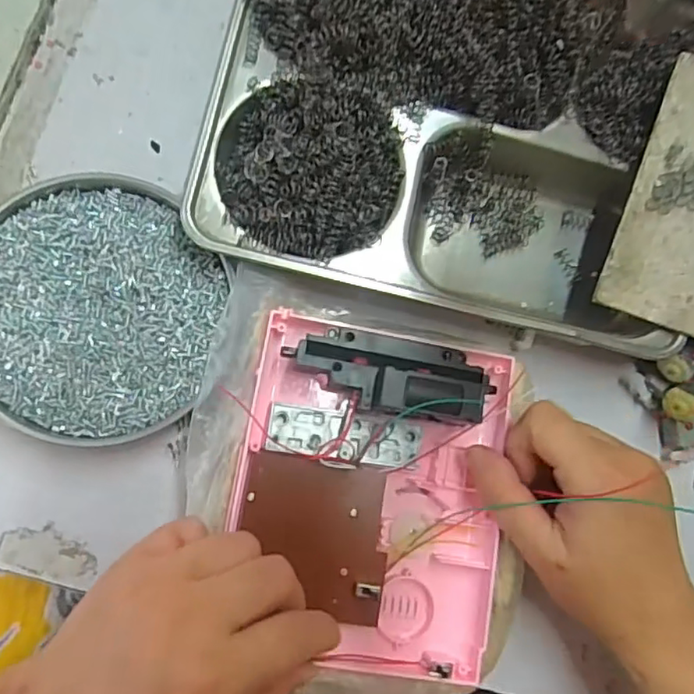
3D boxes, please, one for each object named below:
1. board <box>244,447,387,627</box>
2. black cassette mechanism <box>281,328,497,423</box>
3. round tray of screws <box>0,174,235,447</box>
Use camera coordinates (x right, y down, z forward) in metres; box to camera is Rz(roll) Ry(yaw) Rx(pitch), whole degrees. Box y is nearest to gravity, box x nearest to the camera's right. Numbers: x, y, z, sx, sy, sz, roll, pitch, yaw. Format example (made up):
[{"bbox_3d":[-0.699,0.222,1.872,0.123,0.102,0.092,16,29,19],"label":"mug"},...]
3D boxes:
[{"bbox_3d":[-0.016,0.092,0.287,0.071,0.004,0.071,10,78,-7],"label":"board"},{"bbox_3d":[0.024,0.013,0.286,0.103,0.025,0.036,10,83,-2],"label":"black cassette mechanism"},{"bbox_3d":[-0.128,-0.021,0.303,0.125,0.020,0.135,0,83,-4],"label":"round tray of screws"}]

